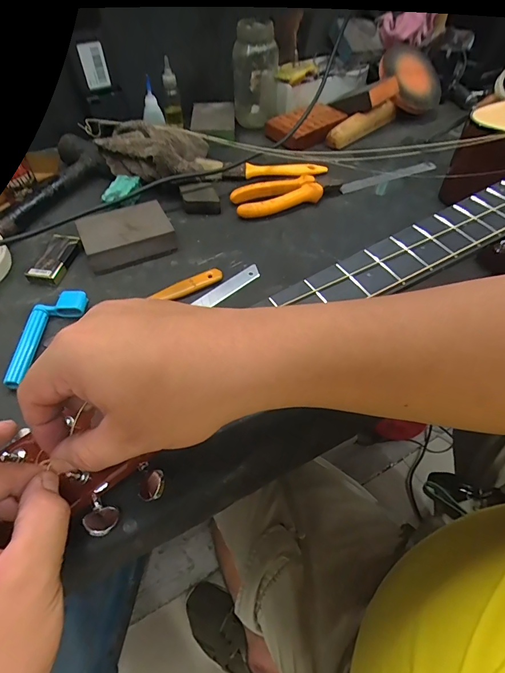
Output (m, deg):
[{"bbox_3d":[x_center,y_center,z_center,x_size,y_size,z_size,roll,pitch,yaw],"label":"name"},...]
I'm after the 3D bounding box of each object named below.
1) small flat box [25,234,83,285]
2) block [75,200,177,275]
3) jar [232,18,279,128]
[{"bbox_3d":[-0.218,-0.087,0.420,0.037,0.013,0.066,9,53,4],"label":"small flat box"},{"bbox_3d":[-0.148,-0.122,0.442,0.097,0.025,0.075,-21,57,-17],"label":"block"},{"bbox_3d":[0.007,-0.412,0.597,0.071,0.130,0.058,4,53,0],"label":"jar"}]

